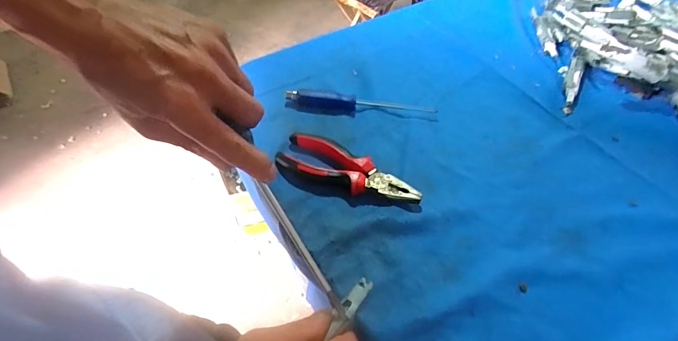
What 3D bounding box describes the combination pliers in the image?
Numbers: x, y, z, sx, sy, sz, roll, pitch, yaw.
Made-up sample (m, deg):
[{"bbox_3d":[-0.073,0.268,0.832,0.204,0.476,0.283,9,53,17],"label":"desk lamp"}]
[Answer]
[{"bbox_3d":[0.008,0.003,0.396,0.156,0.018,0.060,20,53,16],"label":"combination pliers"}]

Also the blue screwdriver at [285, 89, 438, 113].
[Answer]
[{"bbox_3d":[0.025,-0.086,0.475,0.187,0.016,0.022,6,50,5],"label":"blue screwdriver"}]

